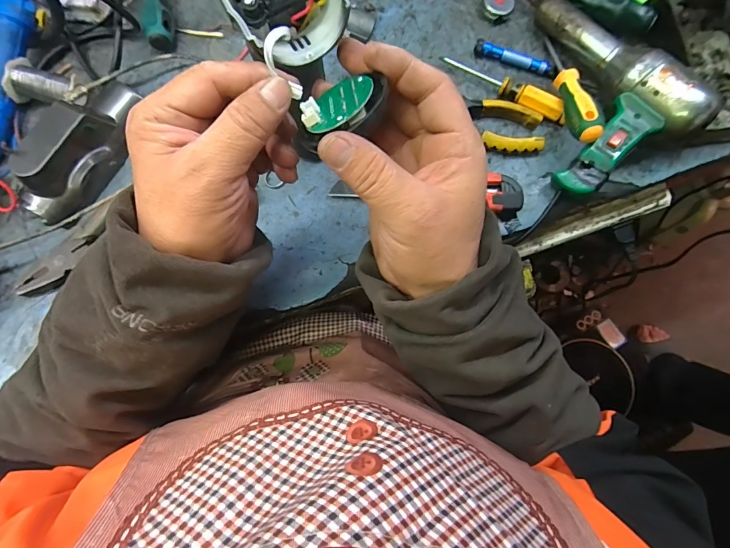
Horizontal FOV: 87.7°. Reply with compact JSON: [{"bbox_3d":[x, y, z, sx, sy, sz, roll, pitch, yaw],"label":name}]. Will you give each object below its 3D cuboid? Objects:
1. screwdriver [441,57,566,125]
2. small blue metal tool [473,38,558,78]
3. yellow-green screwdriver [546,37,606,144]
[{"bbox_3d":[0.149,-0.200,0.401,0.141,0.016,0.024,32,79,8],"label":"screwdriver"},{"bbox_3d":[0.164,-0.234,0.413,0.090,0.014,0.014,18,77,5],"label":"small blue metal tool"},{"bbox_3d":[0.205,-0.189,0.378,0.022,0.024,0.137,-3,62,0],"label":"yellow-green screwdriver"}]

